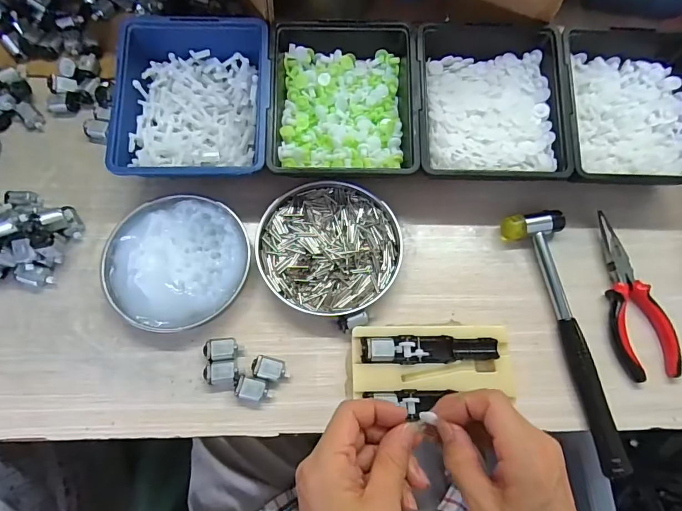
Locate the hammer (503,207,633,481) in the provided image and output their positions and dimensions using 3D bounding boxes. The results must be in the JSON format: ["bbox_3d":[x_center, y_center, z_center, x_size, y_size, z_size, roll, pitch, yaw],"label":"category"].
[{"bbox_3d":[0.219,0.069,0.377,0.056,0.030,0.236,-14,71,-7],"label":"hammer"}]

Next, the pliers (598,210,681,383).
[{"bbox_3d":[0.278,0.035,0.388,0.054,0.018,0.155,-1,70,-3],"label":"pliers"}]

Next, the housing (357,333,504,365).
[{"bbox_3d":[0.078,0.083,0.362,0.119,0.023,0.023,0,70,-2],"label":"housing"}]

